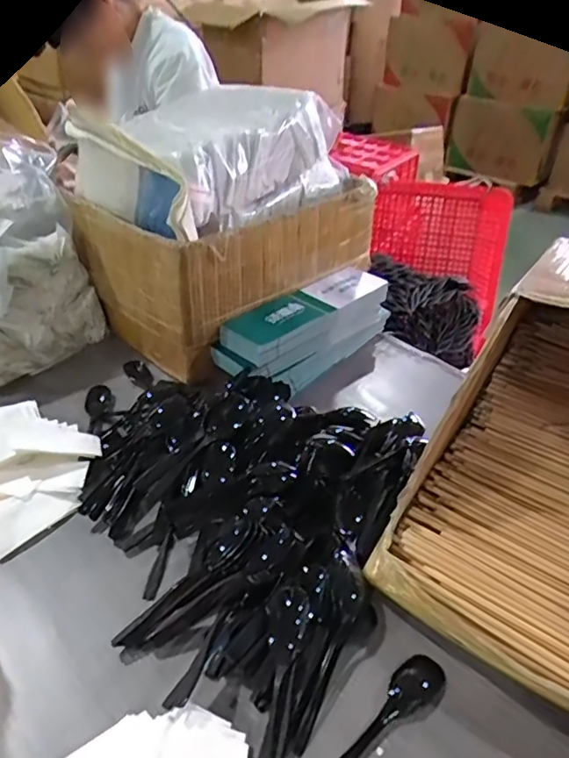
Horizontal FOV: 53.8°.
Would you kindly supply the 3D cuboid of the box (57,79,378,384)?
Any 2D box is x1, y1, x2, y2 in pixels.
[{"bbox_3d":[-0.075,-0.249,0.861,0.404,0.302,0.256,-26,45,-33],"label":"box"}]

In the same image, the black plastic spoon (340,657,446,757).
[{"bbox_3d":[0.075,0.277,0.439,0.037,0.012,0.154,31,45,33],"label":"black plastic spoon"}]

